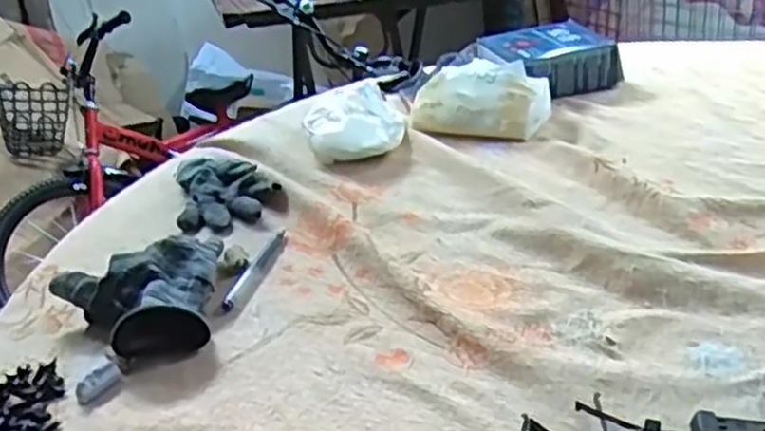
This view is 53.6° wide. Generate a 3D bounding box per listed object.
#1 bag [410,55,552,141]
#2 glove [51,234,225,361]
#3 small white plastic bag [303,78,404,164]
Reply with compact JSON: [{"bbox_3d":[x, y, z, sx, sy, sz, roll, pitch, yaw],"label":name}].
[{"bbox_3d":[0.108,-0.131,0.851,0.149,0.064,0.069,5,28,20],"label":"bag"},{"bbox_3d":[-0.172,0.061,0.557,0.126,0.040,0.107,-14,28,-17],"label":"glove"},{"bbox_3d":[-0.030,-0.102,0.838,0.105,0.052,0.107,-4,26,1],"label":"small white plastic bag"}]

